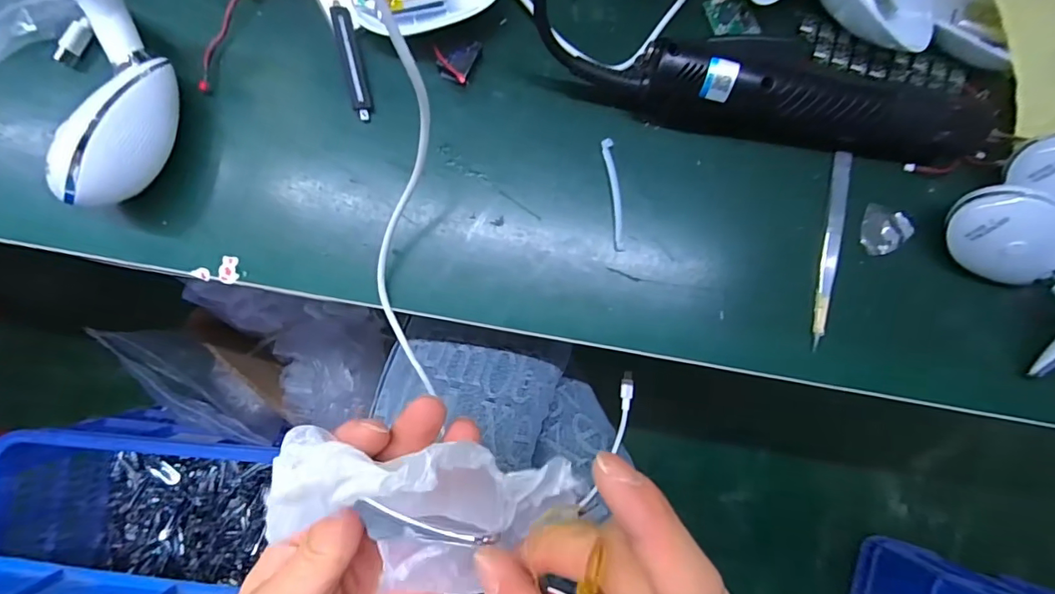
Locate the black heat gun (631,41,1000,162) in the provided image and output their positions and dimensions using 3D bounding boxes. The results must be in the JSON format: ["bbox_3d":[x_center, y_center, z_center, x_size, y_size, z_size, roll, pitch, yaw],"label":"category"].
[{"bbox_3d":[0.172,-0.110,0.280,0.219,0.042,0.039,6,85,-4],"label":"black heat gun"}]

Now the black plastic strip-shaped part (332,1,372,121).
[{"bbox_3d":[-0.099,-0.134,0.274,0.010,0.009,0.063,-12,86,-5],"label":"black plastic strip-shaped part"}]

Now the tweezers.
[{"bbox_3d":[0.184,-0.029,0.294,0.009,0.007,0.120,10,85,-3],"label":"tweezers"}]

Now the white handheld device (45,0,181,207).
[{"bbox_3d":[-0.202,-0.104,0.236,0.031,0.049,0.116,9,99,-4],"label":"white handheld device"}]

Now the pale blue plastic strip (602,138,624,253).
[{"bbox_3d":[0.052,-0.061,0.286,0.007,0.004,0.066,-7,86,-5],"label":"pale blue plastic strip"}]

